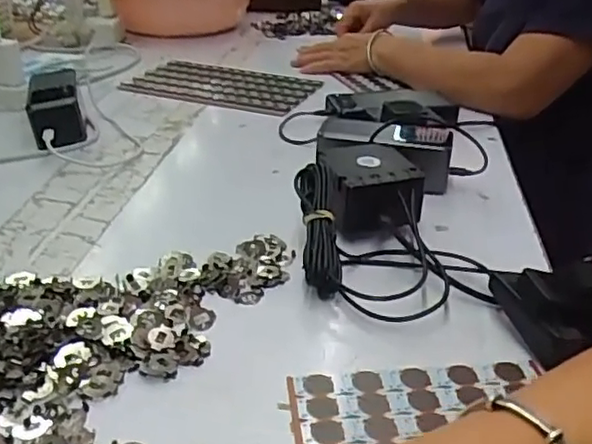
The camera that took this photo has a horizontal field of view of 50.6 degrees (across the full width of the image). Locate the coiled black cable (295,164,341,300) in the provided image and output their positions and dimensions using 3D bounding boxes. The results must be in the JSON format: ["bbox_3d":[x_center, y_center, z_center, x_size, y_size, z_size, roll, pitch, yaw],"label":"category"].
[{"bbox_3d":[0.018,0.005,0.479,0.029,0.026,0.108,0,53,-5],"label":"coiled black cable"}]

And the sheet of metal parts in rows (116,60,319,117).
[{"bbox_3d":[-0.107,-0.201,0.914,0.265,0.008,0.163,13,31,17],"label":"sheet of metal parts in rows"}]

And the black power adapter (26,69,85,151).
[{"bbox_3d":[-0.275,-0.130,0.722,0.060,0.052,0.147,-8,31,-19],"label":"black power adapter"}]

